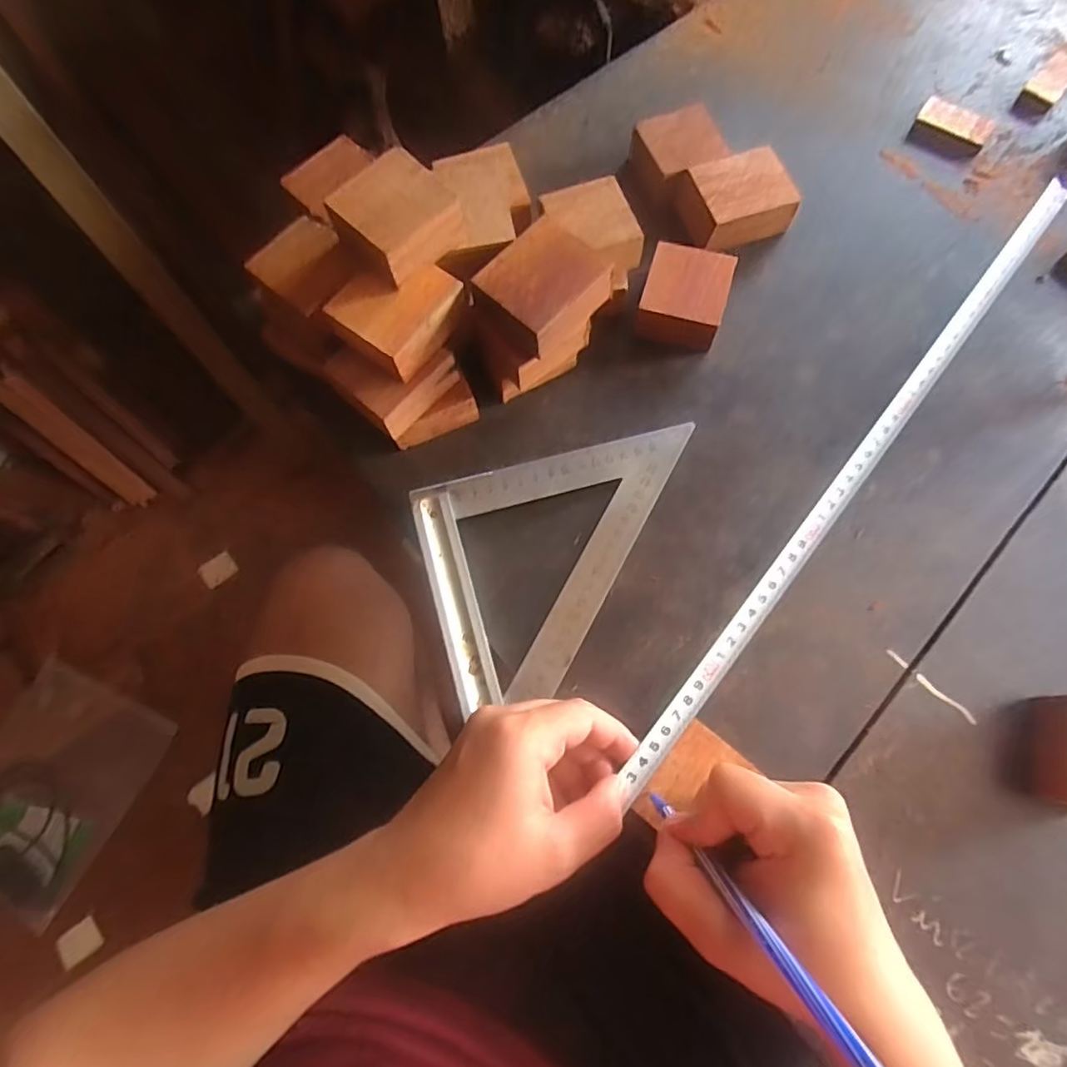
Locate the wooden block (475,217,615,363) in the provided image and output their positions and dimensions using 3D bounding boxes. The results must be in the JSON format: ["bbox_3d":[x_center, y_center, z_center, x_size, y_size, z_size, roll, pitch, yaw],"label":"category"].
[{"bbox_3d":[0.004,-0.143,0.345,0.055,0.024,0.069,43,80,14],"label":"wooden block"}]

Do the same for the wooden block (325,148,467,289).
[{"bbox_3d":[-0.076,-0.176,0.331,0.056,0.027,0.054,-44,76,-10],"label":"wooden block"}]

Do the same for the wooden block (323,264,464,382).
[{"bbox_3d":[-0.079,-0.129,0.344,0.052,0.027,0.065,38,79,13],"label":"wooden block"}]

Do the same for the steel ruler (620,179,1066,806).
[{"bbox_3d":[0.193,-0.045,0.345,0.014,0.007,0.462,37,80,13],"label":"steel ruler"}]

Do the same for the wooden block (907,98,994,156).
[{"bbox_3d":[0.326,-0.316,0.459,0.053,0.014,0.031,24,75,9],"label":"wooden block"}]

